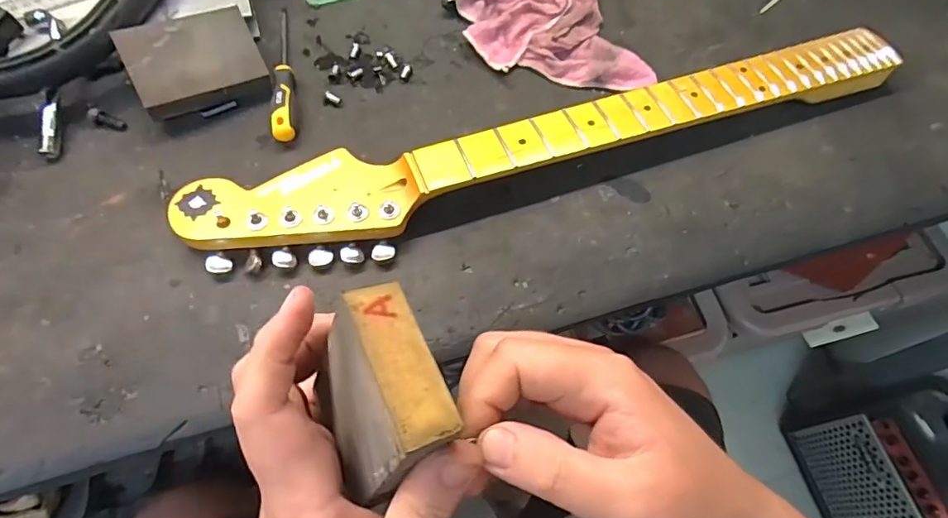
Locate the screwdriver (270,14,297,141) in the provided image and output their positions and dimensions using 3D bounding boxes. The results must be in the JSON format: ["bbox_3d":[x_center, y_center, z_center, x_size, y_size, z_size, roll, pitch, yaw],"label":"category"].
[{"bbox_3d":[-0.170,-0.173,0.459,0.020,0.024,0.161,-8,65,-7],"label":"screwdriver"}]

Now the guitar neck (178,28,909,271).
[{"bbox_3d":[0.078,-0.101,0.431,0.622,0.037,0.090,-17,66,-11],"label":"guitar neck"}]

